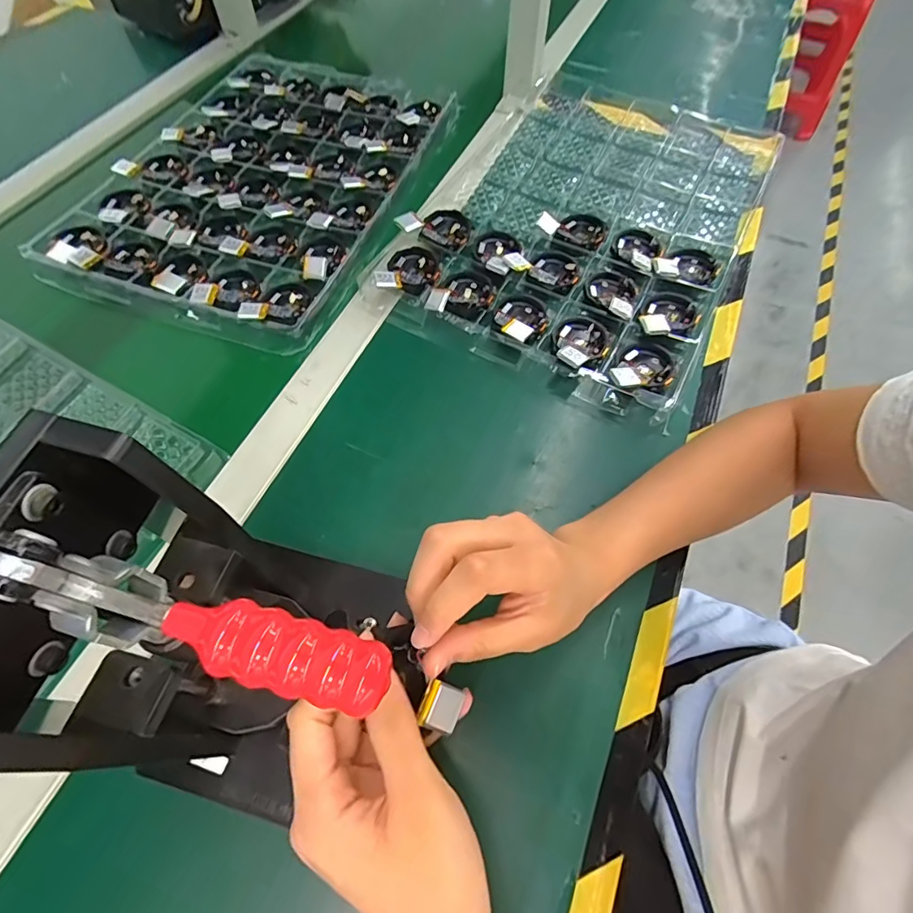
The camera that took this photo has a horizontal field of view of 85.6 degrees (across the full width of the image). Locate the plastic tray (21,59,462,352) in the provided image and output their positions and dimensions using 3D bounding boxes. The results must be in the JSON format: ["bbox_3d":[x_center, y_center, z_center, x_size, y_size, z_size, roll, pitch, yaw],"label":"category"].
[{"bbox_3d":[-0.217,-0.317,0.546,0.317,0.020,0.423,19,63,10],"label":"plastic tray"}]

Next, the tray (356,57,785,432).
[{"bbox_3d":[0.143,-0.272,0.518,0.305,0.024,0.469,26,64,14],"label":"tray"}]

